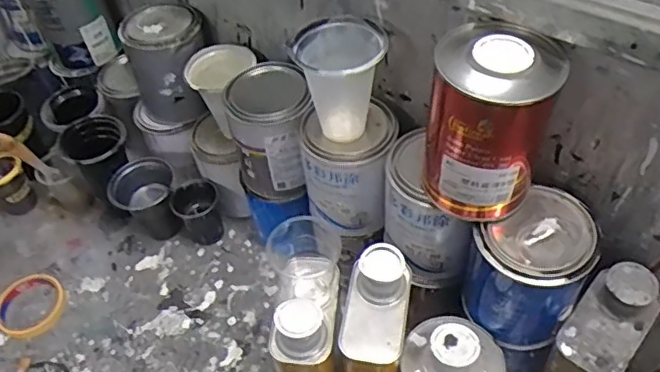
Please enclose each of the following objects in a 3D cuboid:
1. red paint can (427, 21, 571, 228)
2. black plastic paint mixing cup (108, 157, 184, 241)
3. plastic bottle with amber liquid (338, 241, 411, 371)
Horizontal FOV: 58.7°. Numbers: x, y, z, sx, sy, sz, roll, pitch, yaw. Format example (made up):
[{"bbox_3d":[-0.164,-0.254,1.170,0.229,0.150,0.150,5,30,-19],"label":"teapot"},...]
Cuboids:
[{"bbox_3d":[0.133,-0.049,0.501,0.099,0.155,0.098,13,52,16],"label":"red paint can"},{"bbox_3d":[-0.261,0.024,0.842,0.088,0.101,0.082,-20,51,-12],"label":"black plastic paint mixing cup"},{"bbox_3d":[0.048,0.169,0.632,0.061,0.212,0.100,6,50,10],"label":"plastic bottle with amber liquid"}]

